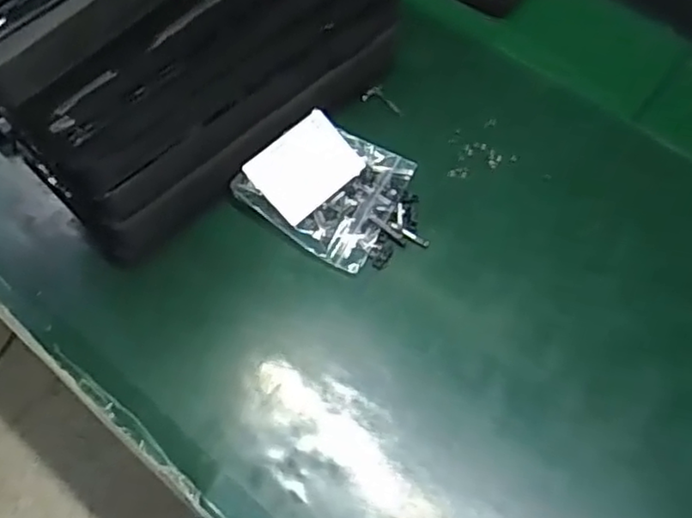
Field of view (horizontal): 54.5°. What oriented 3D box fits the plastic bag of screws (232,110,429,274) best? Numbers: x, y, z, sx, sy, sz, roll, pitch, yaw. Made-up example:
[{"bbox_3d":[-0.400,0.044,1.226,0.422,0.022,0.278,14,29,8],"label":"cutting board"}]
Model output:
[{"bbox_3d":[-0.001,-0.046,0.446,0.103,0.034,0.100,39,70,18],"label":"plastic bag of screws"}]

